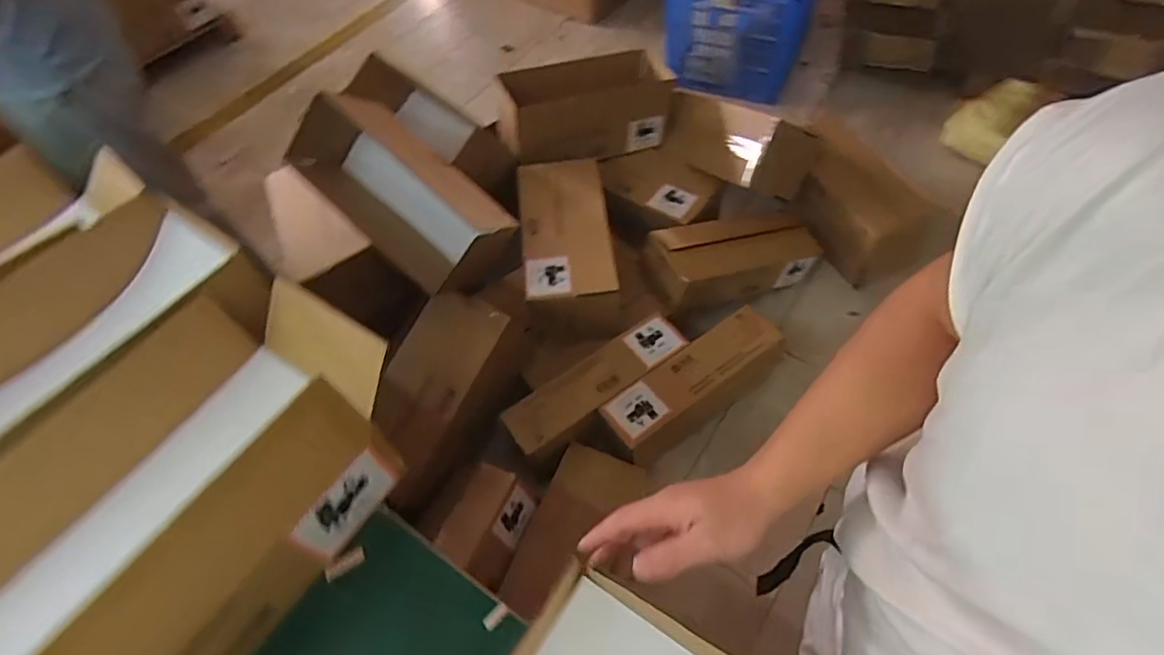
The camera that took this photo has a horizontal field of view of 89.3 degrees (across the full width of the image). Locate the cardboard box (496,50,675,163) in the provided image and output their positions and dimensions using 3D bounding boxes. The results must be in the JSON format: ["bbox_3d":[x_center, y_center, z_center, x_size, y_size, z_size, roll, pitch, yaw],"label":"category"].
[{"bbox_3d":[0.012,-0.667,1.786,0.499,0.267,0.165,-12,56,-4],"label":"cardboard box"}]

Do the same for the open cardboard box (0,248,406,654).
[{"bbox_3d":[-0.432,0.221,0.596,0.241,0.195,0.552,27,62,20],"label":"open cardboard box"}]

